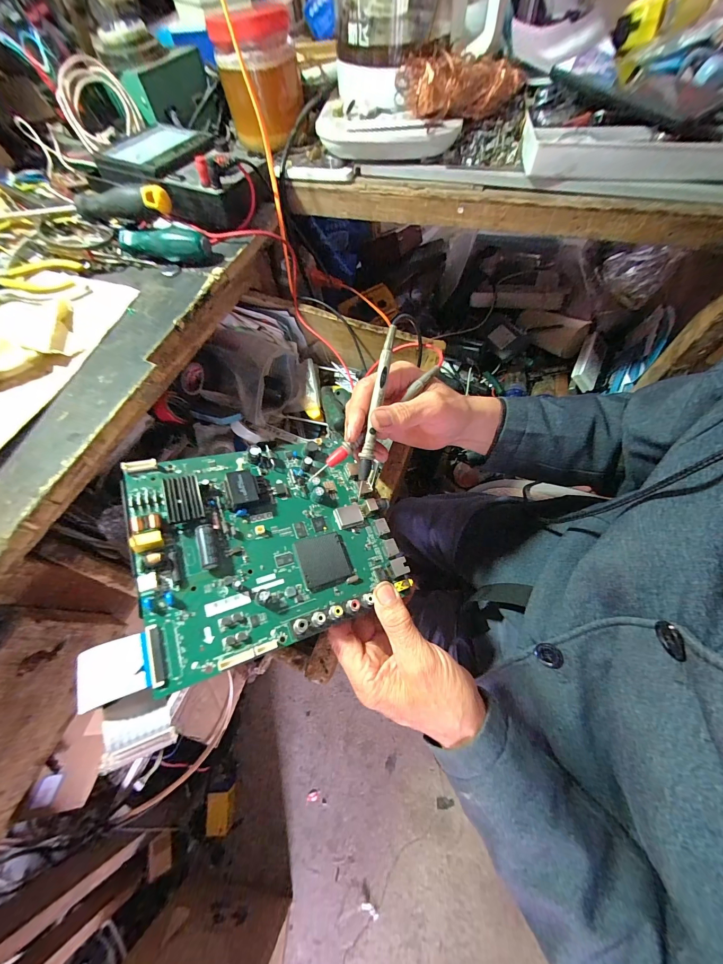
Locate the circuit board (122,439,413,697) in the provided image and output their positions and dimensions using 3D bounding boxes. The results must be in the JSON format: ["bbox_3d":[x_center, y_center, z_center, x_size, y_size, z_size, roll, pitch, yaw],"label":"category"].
[{"bbox_3d":[-0.071,0.039,0.274,0.193,0.015,0.165,-12,66,-27],"label":"circuit board"}]

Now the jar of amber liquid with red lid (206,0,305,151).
[{"bbox_3d":[-0.120,-0.481,0.400,0.094,0.116,0.077,-14,62,-4],"label":"jar of amber liquid with red lid"}]

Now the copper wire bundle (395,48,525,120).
[{"bbox_3d":[0.112,-0.444,0.370,0.136,0.047,0.047,-13,62,-4],"label":"copper wire bundle"}]

